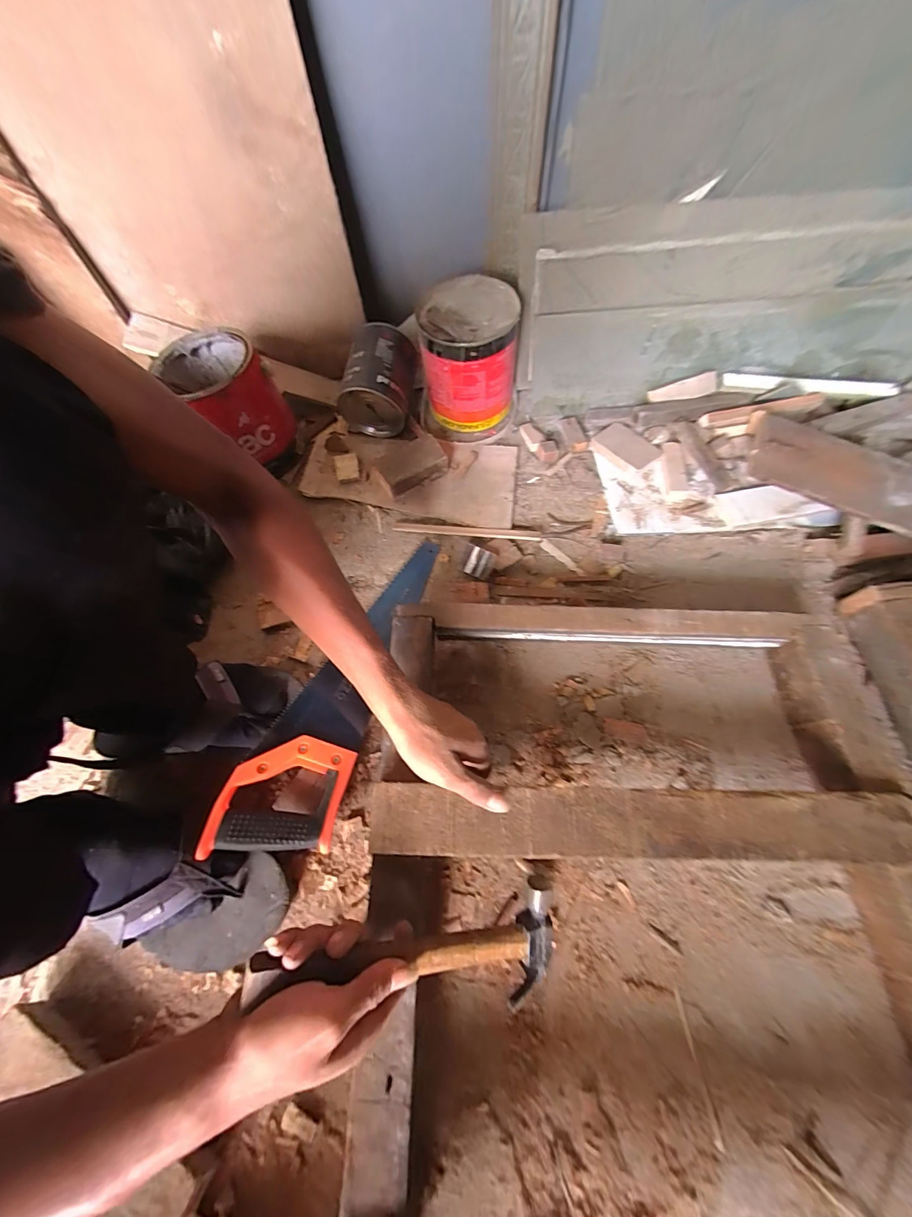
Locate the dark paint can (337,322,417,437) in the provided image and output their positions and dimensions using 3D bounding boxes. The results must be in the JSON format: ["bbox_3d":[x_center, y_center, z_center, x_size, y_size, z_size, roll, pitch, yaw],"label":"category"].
[{"bbox_3d":[-0.126,-0.379,0.656,0.111,0.105,0.135,14,82,-15],"label":"dark paint can"}]

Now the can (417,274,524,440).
[{"bbox_3d":[0.020,-0.405,0.642,0.154,0.152,0.153,1,65,4],"label":"can"}]

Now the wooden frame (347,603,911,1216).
[{"bbox_3d":[0.181,0.251,0.355,0.511,0.094,0.538,0,65,3],"label":"wooden frame"}]

